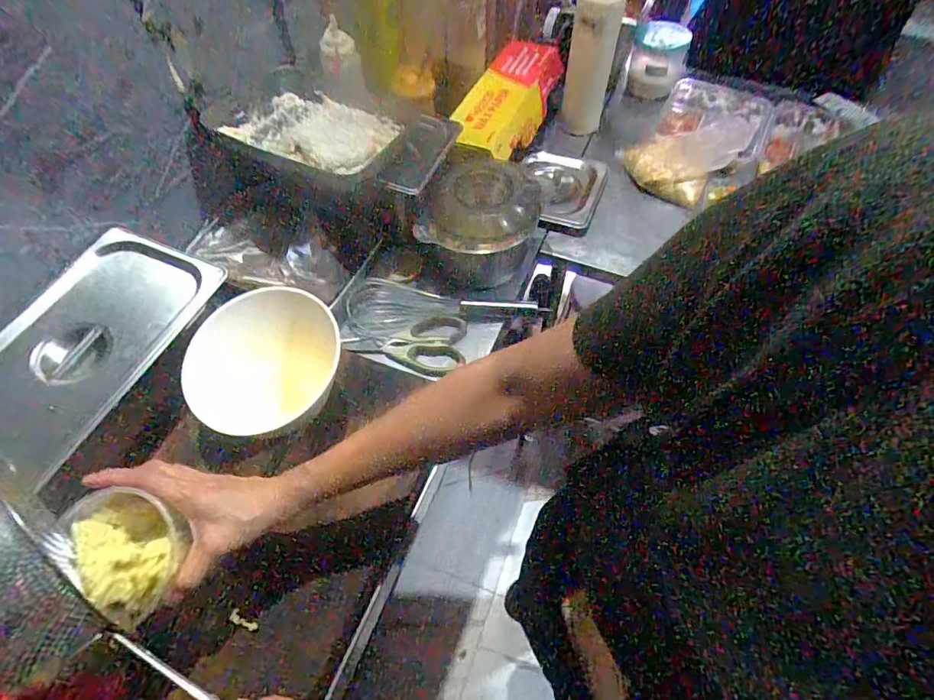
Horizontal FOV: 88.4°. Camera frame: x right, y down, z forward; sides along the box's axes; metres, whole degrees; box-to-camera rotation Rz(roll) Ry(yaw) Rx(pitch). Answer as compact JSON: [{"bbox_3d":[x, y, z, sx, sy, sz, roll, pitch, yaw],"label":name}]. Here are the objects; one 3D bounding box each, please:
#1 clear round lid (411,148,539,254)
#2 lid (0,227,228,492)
[{"bbox_3d":[0.027,-0.211,0.676,0.146,0.046,0.159,0,58,0],"label":"clear round lid"},{"bbox_3d":[-0.424,-0.012,0.529,0.139,0.038,0.294,37,63,-12],"label":"lid"}]

